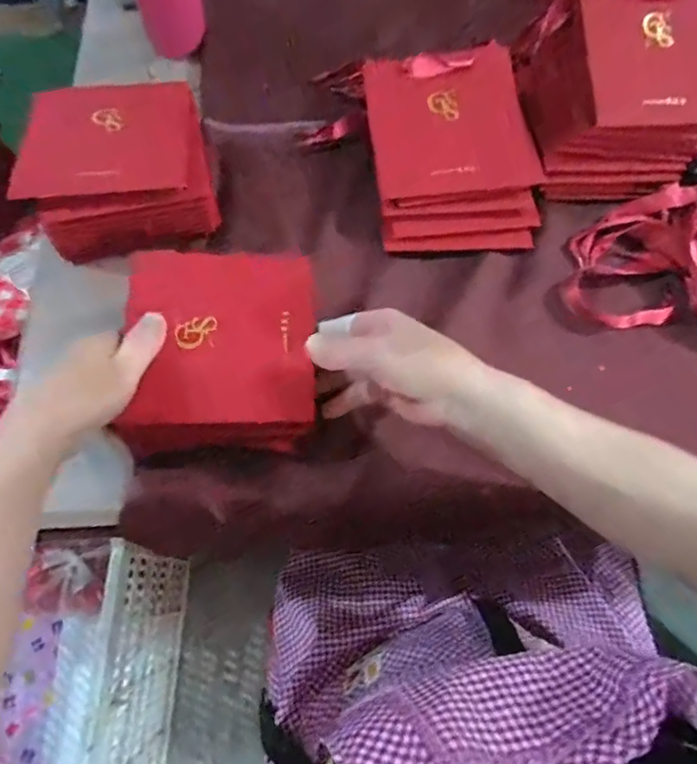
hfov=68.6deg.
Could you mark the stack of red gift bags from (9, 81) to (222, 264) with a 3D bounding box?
[{"bbox_3d":[-0.207,-0.194,0.469,0.154,0.071,0.138,-12,69,-6],"label":"stack of red gift bags"}]

